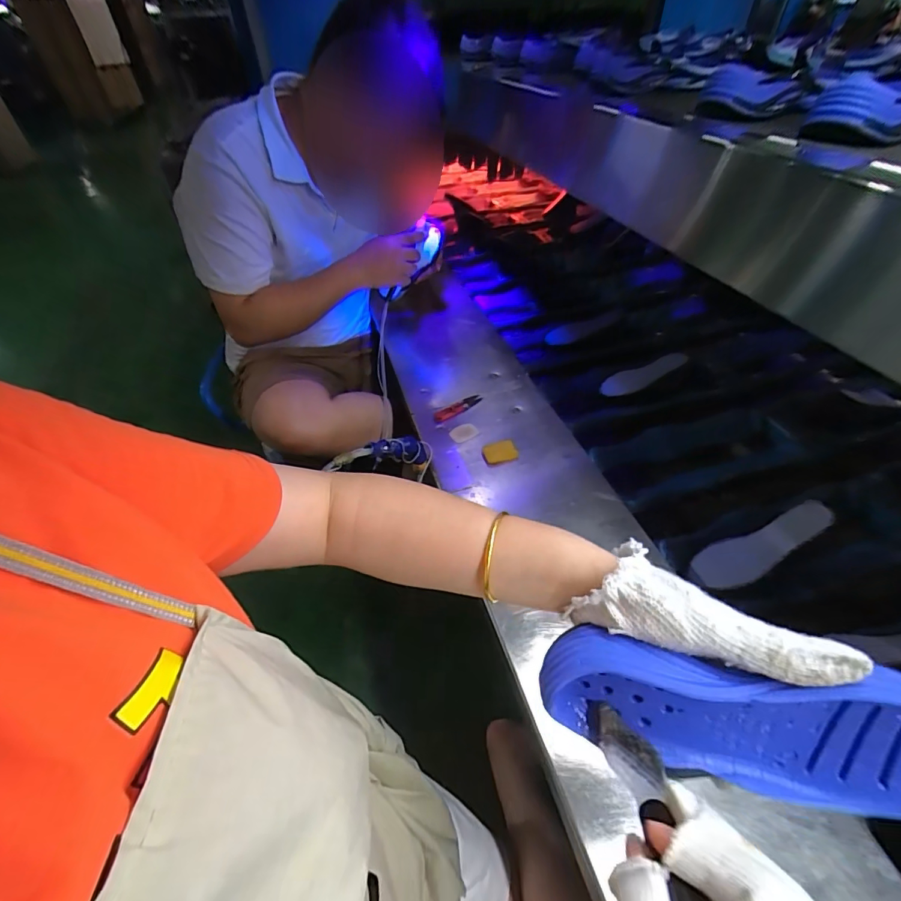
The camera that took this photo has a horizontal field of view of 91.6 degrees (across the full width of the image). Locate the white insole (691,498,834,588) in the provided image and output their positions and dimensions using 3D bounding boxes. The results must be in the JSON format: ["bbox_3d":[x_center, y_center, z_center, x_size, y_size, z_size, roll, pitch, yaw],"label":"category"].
[{"bbox_3d":[0.399,0.126,0.559,0.168,0.007,0.056,-32,54,14],"label":"white insole"}]

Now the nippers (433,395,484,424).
[{"bbox_3d":[0.015,-0.076,0.774,0.104,0.013,0.018,-28,50,-26],"label":"nippers"}]

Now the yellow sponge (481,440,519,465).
[{"bbox_3d":[0.078,0.004,0.687,0.057,0.017,0.032,-17,46,-17],"label":"yellow sponge"}]

